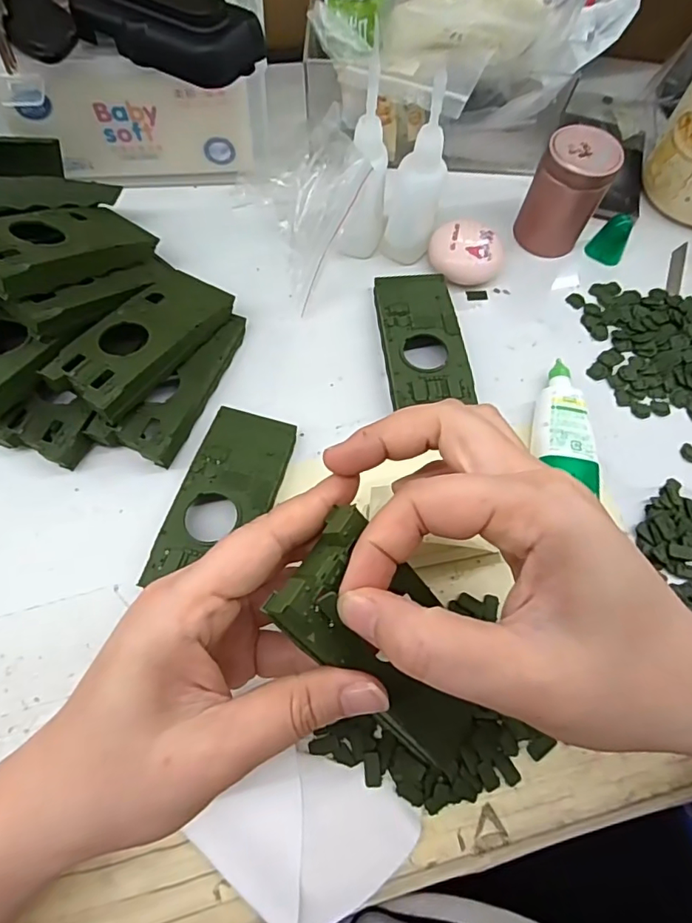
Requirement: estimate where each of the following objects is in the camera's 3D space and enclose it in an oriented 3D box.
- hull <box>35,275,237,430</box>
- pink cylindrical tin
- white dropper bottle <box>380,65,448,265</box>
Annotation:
[{"bbox_3d":[-0.111,-0.068,0.290,0.047,0.015,0.104,29,59,10],"label":"hull"},{"bbox_3d":[0.142,-0.173,0.338,0.043,0.066,0.038,27,68,10],"label":"pink cylindrical tin"},{"bbox_3d":[0.042,-0.170,0.311,0.034,0.105,0.031,13,66,4],"label":"white dropper bottle"}]

